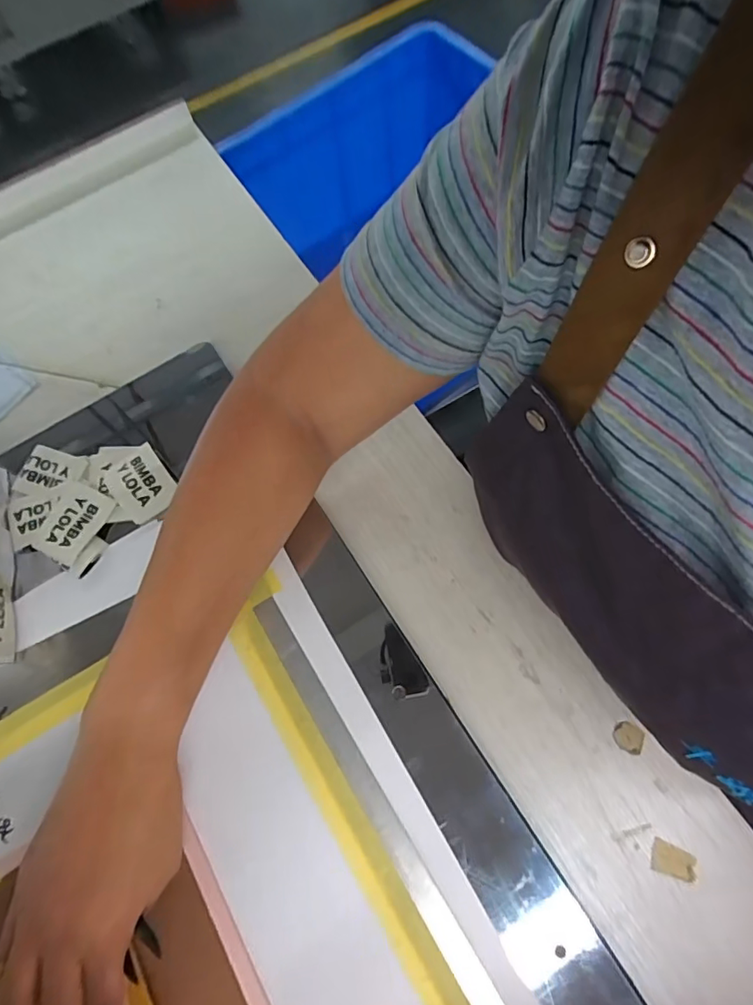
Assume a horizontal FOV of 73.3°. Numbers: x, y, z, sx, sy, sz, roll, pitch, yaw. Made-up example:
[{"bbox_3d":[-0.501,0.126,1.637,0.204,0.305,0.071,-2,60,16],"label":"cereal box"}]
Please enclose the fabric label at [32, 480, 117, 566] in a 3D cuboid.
[{"bbox_3d":[-0.229,0.015,0.382,0.044,0.008,0.057,26,74,13],"label":"fabric label"}]

